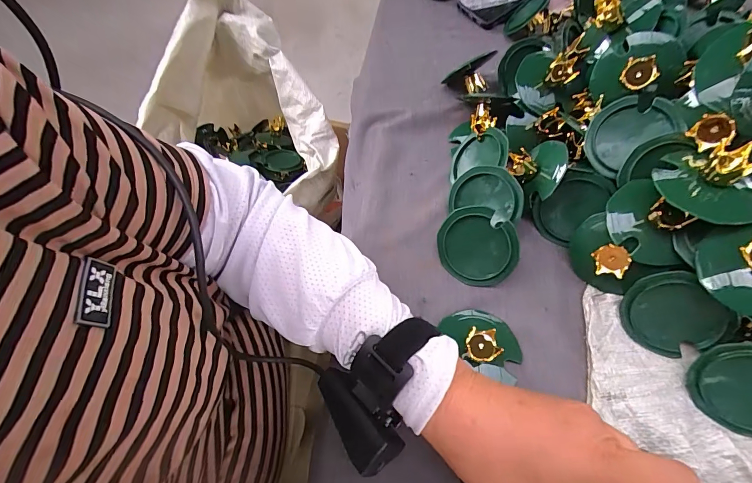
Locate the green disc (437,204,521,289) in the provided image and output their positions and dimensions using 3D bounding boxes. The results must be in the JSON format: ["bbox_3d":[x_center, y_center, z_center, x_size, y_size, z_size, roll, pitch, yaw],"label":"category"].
[{"bbox_3d":[0.095,0.006,0.340,0.073,0.010,0.069,4,101,21],"label":"green disc"}]

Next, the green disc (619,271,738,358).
[{"bbox_3d":[0.249,0.063,0.308,0.070,0.067,0.009,53,37,13],"label":"green disc"}]

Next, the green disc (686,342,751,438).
[{"bbox_3d":[0.289,0.115,0.278,0.073,0.072,0.007,31,25,23],"label":"green disc"}]

